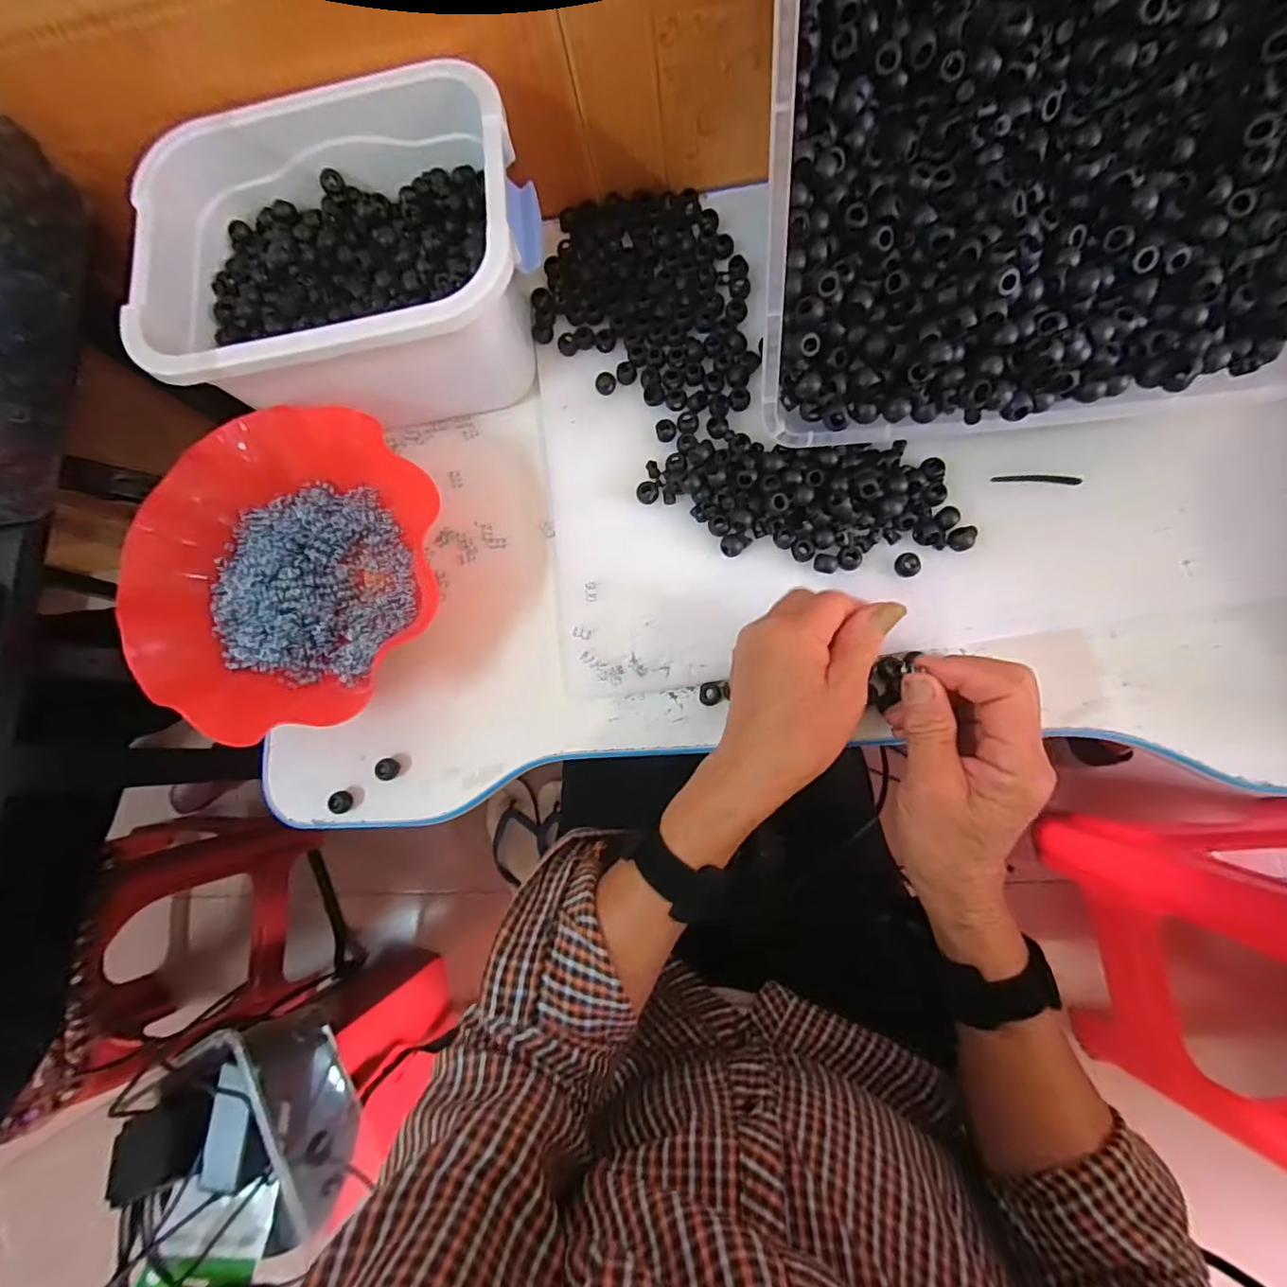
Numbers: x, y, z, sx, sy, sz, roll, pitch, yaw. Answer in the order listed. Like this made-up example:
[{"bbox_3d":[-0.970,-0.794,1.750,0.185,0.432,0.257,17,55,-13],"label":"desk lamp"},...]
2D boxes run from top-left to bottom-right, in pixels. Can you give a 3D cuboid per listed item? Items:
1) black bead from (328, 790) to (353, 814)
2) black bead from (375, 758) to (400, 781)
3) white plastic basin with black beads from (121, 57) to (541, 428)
[{"bbox_3d":[-0.215,0.113,0.398,0.014,0.013,0.015,-1,85,7],"label":"black bead"},{"bbox_3d":[-0.182,0.090,0.397,0.013,0.013,0.016,10,86,8],"label":"black bead"},{"bbox_3d":[-0.199,-0.264,0.393,0.251,0.102,0.181,-11,84,6],"label":"white plastic basin with black beads"}]

